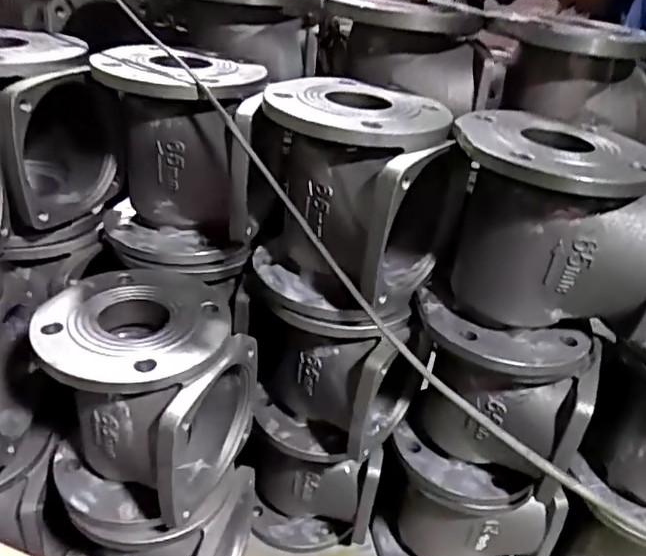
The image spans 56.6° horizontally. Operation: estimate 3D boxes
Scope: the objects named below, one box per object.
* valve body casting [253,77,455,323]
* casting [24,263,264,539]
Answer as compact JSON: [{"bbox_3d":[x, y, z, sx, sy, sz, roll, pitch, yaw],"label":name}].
[{"bbox_3d":[0.031,-0.072,0.591,0.191,0.194,0.191,5,33,-3],"label":"valve body casting"},{"bbox_3d":[-0.175,0.119,0.608,0.174,0.191,0.169,5,33,-3],"label":"casting"}]

